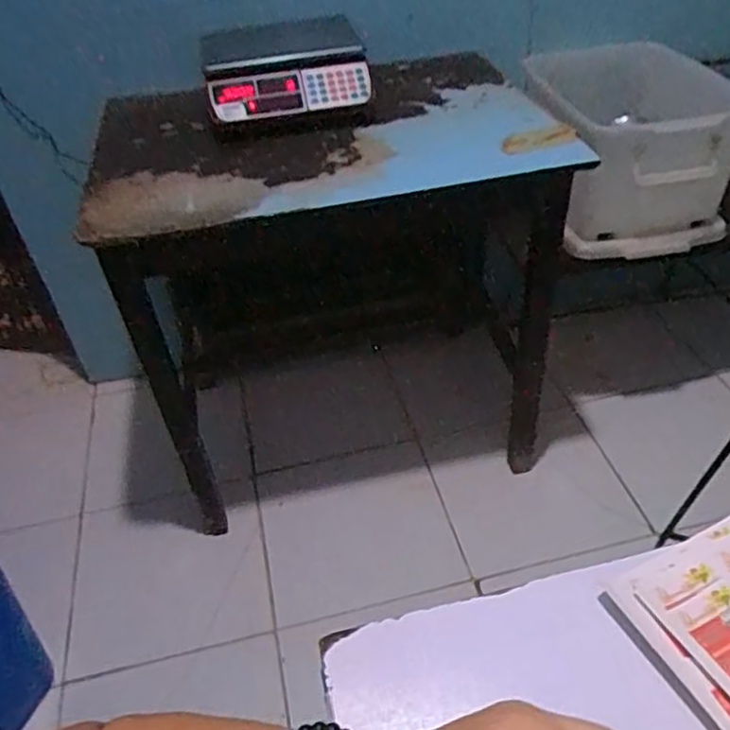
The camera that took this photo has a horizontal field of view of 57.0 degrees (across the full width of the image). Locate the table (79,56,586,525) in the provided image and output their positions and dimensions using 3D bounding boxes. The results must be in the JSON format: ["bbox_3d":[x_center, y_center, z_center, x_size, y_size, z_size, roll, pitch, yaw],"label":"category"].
[{"bbox_3d":[-0.039,-0.147,1.360,0.823,0.696,0.517,-14,41,-10],"label":"table"}]

